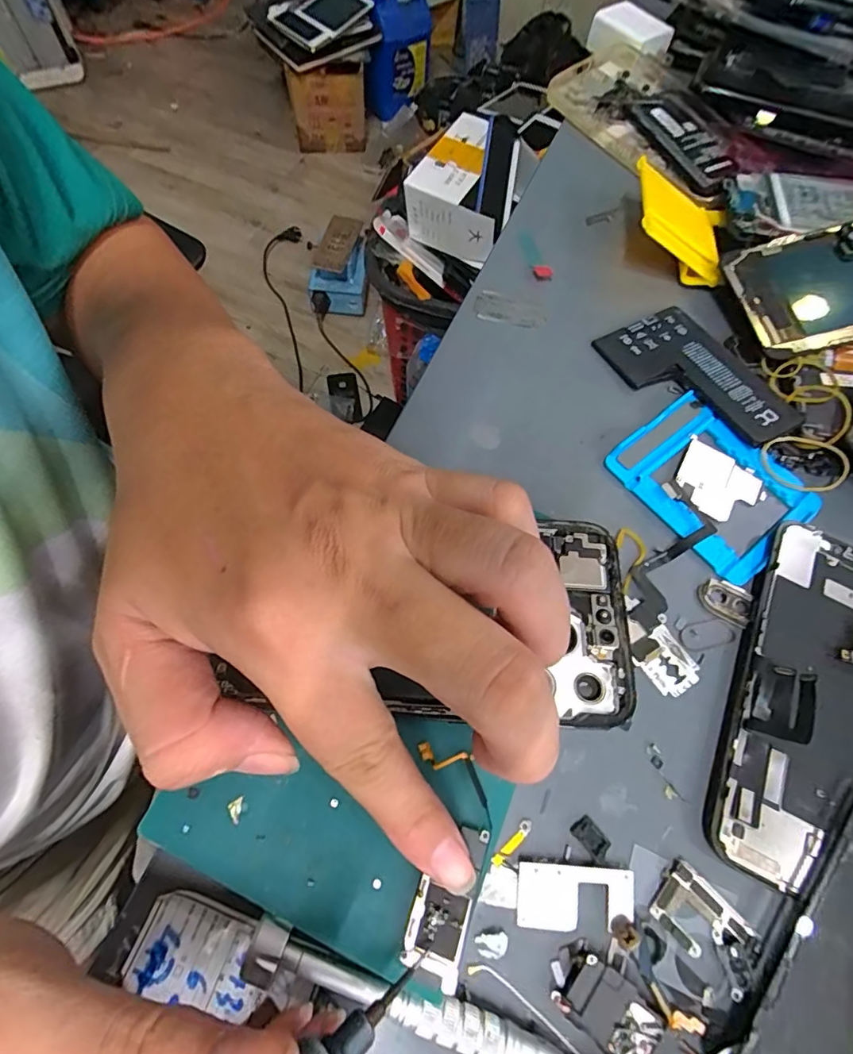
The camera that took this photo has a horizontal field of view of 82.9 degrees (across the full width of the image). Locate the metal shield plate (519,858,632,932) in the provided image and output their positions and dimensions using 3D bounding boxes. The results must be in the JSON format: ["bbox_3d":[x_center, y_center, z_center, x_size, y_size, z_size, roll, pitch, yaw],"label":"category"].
[{"bbox_3d":[0.051,0.126,0.164,0.039,0.005,0.020,6,66,-2],"label":"metal shield plate"}]

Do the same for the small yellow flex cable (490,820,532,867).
[{"bbox_3d":[0.030,0.112,0.170,0.019,0.004,0.004,-40,75,-19],"label":"small yellow flex cable"}]

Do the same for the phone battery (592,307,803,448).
[{"bbox_3d":[0.141,-0.078,0.252,0.057,0.006,0.095,-28,71,-15],"label":"phone battery"}]

